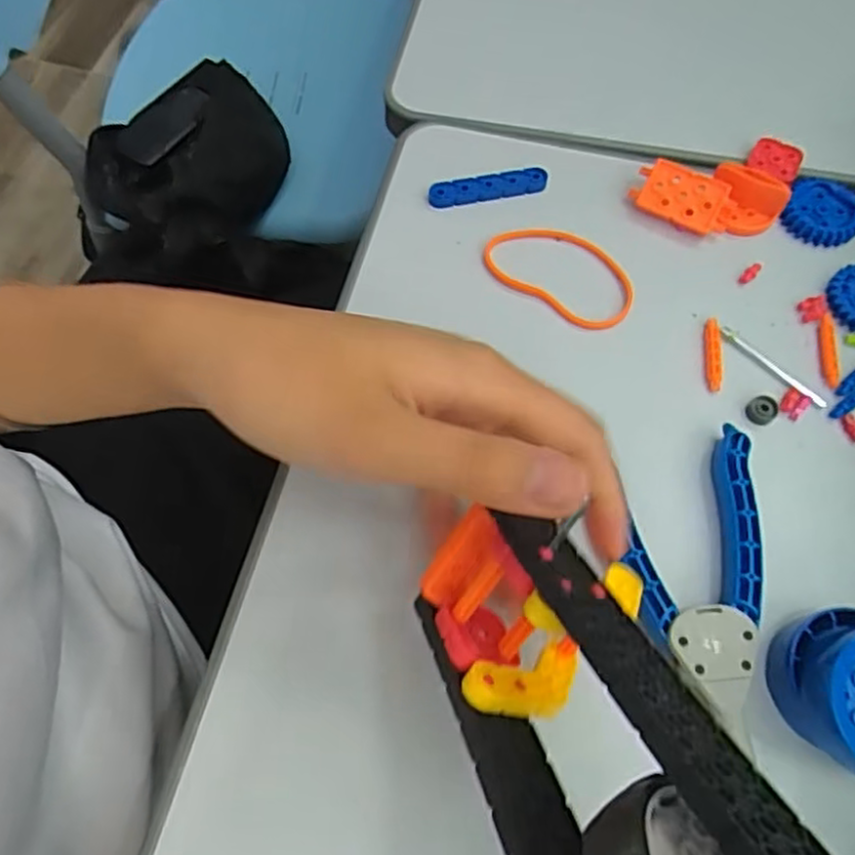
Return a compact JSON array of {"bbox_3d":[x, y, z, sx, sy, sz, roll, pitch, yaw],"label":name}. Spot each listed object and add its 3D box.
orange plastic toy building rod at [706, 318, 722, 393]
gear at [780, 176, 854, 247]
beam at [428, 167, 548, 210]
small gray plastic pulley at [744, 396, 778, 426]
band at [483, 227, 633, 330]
[{"bbox_3d":[0.131,-0.034,0.316,0.007,0.005,0.037,6,66,3],"label":"orange plastic toy building rod"},{"bbox_3d":[0.202,-0.110,0.351,0.038,0.007,0.039,24,68,11],"label":"gear"},{"bbox_3d":[0.032,-0.125,0.357,0.062,0.005,0.013,-14,66,-6],"label":"beam"},{"bbox_3d":[0.147,-0.008,0.304,0.014,0.006,0.012,-37,71,-15],"label":"small gray plastic pulley"},{"bbox_3d":[0.065,-0.077,0.335,0.075,0.006,0.045,32,70,14],"label":"band"}]

